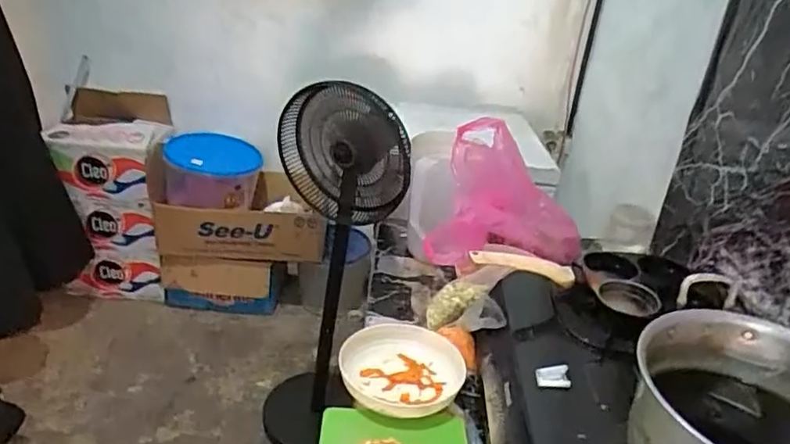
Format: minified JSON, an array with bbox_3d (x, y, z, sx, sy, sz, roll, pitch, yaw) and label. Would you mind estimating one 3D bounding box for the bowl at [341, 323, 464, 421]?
[{"bbox_3d":[0.012,0.234,0.949,0.183,0.044,0.202,15,29,18],"label":"bowl"}]

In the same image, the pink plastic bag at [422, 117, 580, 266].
[{"bbox_3d":[0.238,-0.045,1.195,0.266,0.249,0.355,14,28,16],"label":"pink plastic bag"}]

